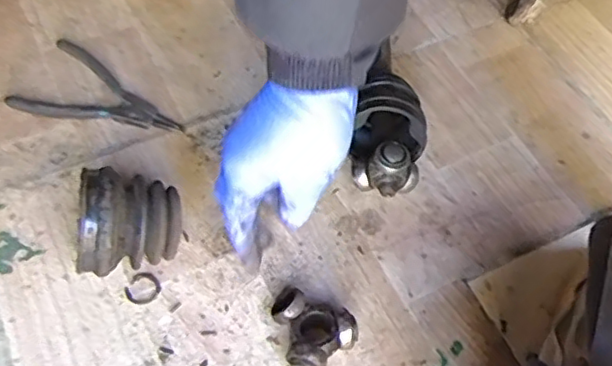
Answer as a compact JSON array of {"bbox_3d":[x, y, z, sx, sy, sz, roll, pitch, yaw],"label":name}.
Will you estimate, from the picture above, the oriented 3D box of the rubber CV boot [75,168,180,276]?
[{"bbox_3d":[-0.142,0.032,0.493,0.081,0.087,0.084,2,57,-5],"label":"rubber CV boot"}]

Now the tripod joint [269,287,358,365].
[{"bbox_3d":[-0.001,0.111,0.487,0.058,0.030,0.072,-34,65,-23],"label":"tripod joint"}]

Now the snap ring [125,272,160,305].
[{"bbox_3d":[-0.134,0.086,0.508,0.026,0.005,0.028,6,57,-8],"label":"snap ring"}]

